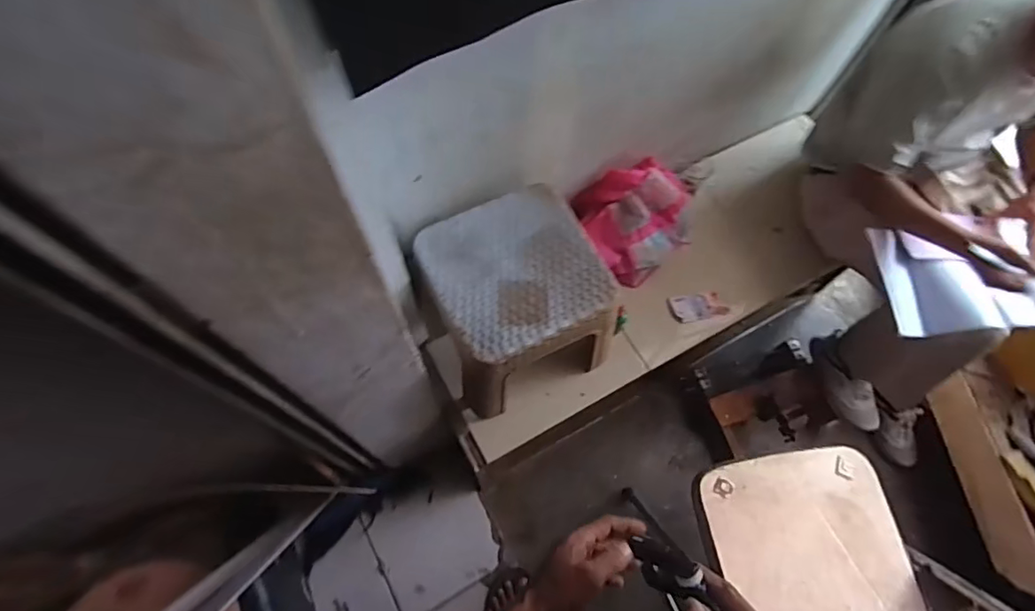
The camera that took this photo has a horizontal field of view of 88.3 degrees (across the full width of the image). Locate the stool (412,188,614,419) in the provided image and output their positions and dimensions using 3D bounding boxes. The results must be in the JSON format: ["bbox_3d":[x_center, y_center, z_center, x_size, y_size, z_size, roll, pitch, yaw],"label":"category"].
[{"bbox_3d":[-0.008,-0.006,1.007,0.305,0.238,0.310,-25,70,-13],"label":"stool"}]

